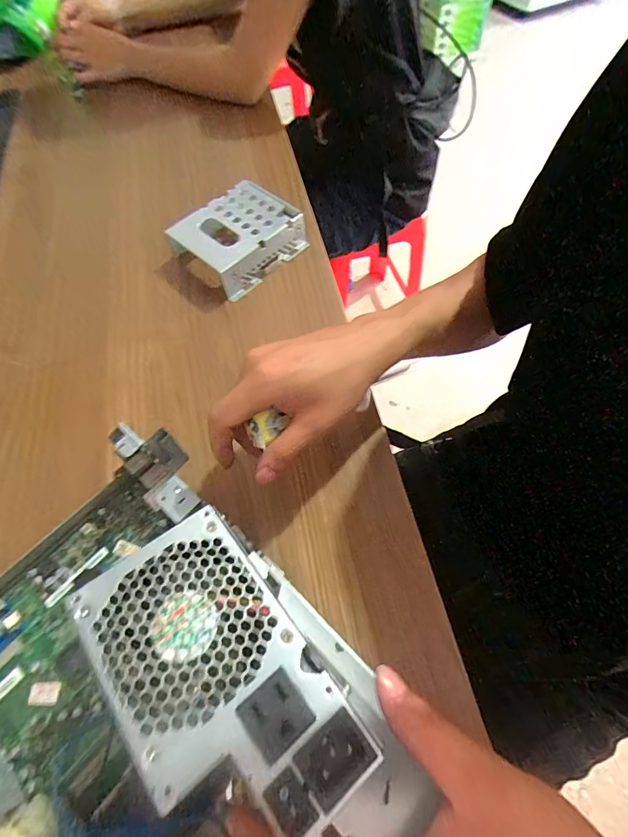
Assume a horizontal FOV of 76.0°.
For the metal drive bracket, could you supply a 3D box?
[{"bbox_3d":[-0.090,-0.211,0.473,0.098,0.047,0.132,36,69,19],"label":"metal drive bracket"}]

